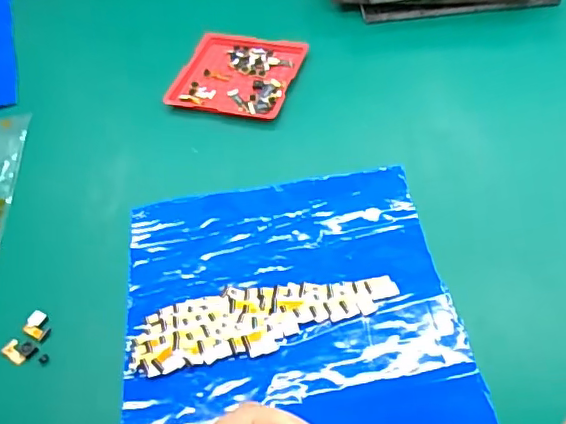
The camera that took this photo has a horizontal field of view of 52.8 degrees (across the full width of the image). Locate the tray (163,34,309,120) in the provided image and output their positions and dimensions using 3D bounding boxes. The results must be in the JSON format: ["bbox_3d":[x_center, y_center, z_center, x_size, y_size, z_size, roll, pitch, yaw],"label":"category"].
[{"bbox_3d":[-0.039,-0.120,0.494,0.100,0.009,0.097,12,52,16],"label":"tray"}]

